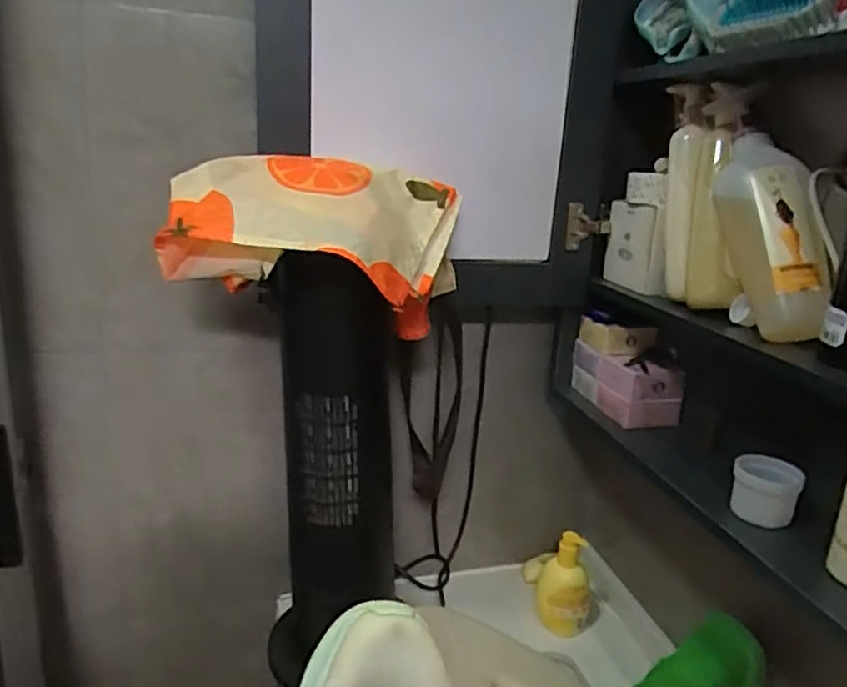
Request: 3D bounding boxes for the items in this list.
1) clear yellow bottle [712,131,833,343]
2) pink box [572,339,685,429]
[{"bbox_3d":[0.335,-0.109,0.638,0.052,0.210,0.079,0,-20,-12],"label":"clear yellow bottle"},{"bbox_3d":[0.267,0.053,0.871,0.069,0.074,0.156,0,16,-13],"label":"pink box"}]

